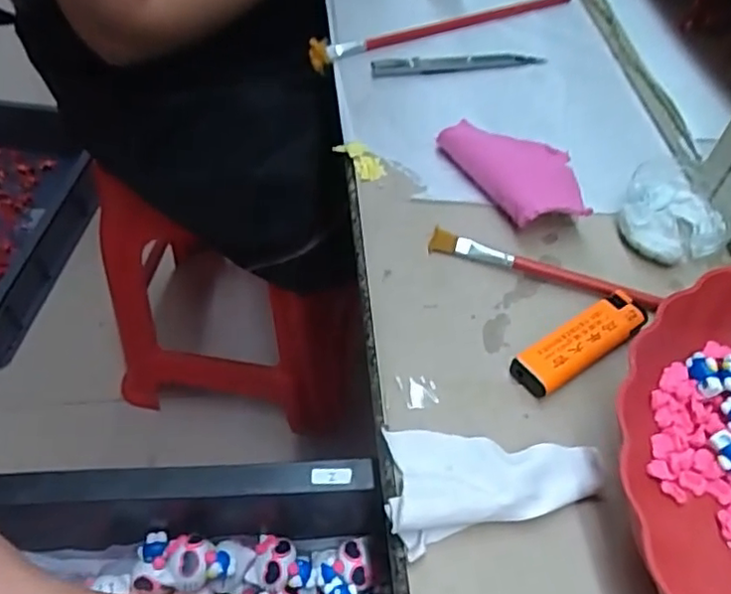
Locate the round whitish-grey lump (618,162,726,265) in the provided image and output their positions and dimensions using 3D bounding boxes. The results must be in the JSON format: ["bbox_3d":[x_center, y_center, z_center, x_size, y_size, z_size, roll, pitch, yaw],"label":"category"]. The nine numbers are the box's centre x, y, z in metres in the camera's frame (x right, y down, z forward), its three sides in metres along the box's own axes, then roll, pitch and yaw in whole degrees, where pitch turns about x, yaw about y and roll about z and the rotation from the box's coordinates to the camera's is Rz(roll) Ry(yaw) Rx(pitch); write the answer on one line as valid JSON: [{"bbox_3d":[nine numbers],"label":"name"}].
[{"bbox_3d":[0.184,-0.050,0.377,0.056,0.026,0.059,-3,50,3],"label":"round whitish-grey lump"}]

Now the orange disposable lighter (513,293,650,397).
[{"bbox_3d":[0.111,0.021,0.323,0.081,0.012,0.025,-29,53,-18],"label":"orange disposable lighter"}]

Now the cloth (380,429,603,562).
[{"bbox_3d":[0.057,0.079,0.274,0.093,0.019,0.053,0,52,-3],"label":"cloth"}]

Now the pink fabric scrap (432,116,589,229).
[{"bbox_3d":[0.097,-0.080,0.399,0.055,0.018,0.101,-22,56,-19],"label":"pink fabric scrap"}]

